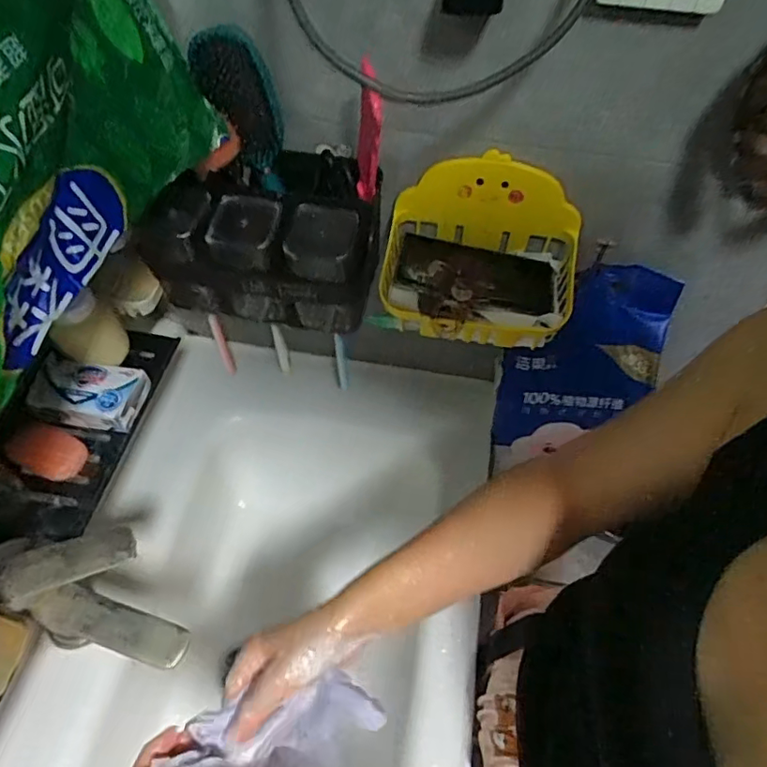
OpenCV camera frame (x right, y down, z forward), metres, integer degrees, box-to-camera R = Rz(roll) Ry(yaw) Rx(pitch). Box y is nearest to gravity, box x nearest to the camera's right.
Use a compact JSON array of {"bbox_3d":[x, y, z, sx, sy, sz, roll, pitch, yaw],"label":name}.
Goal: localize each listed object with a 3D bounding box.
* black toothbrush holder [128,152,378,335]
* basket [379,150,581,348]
[{"bbox_3d":[-0.122,-0.141,0.558,0.223,0.135,0.120,4,55,0],"label":"black toothbrush holder"},{"bbox_3d":[0.099,-0.126,0.550,0.191,0.130,0.120,9,55,4],"label":"basket"}]

